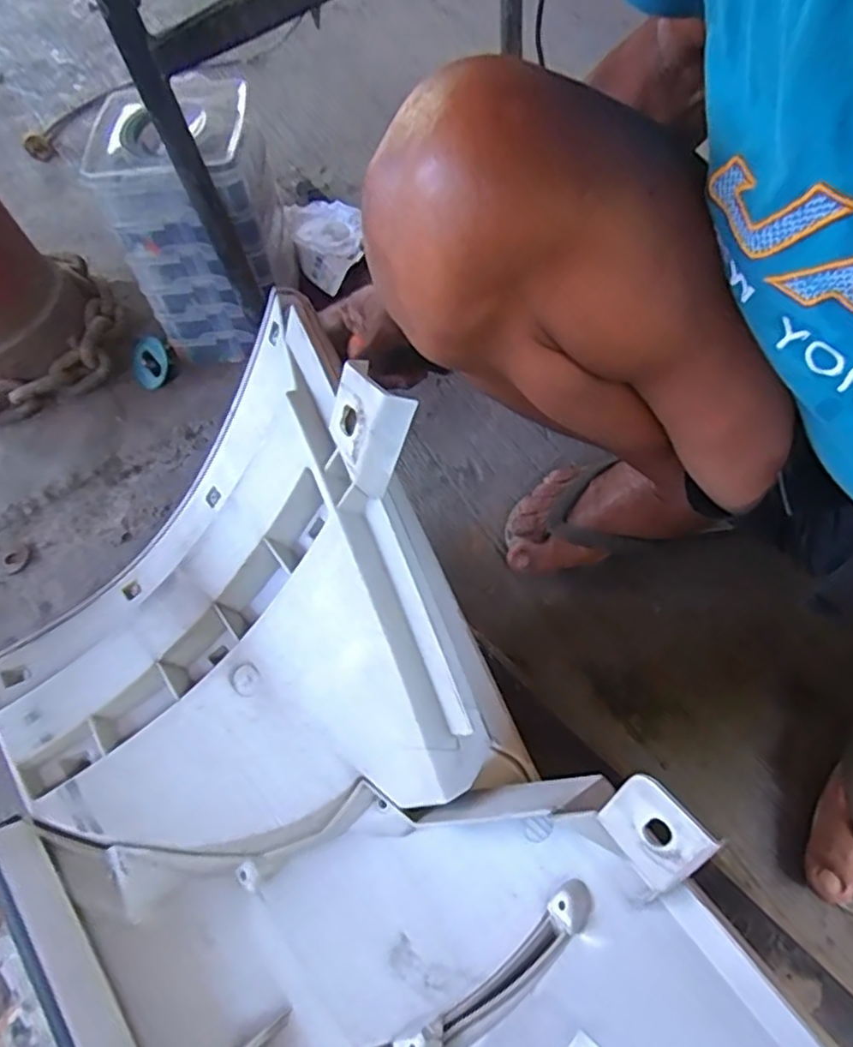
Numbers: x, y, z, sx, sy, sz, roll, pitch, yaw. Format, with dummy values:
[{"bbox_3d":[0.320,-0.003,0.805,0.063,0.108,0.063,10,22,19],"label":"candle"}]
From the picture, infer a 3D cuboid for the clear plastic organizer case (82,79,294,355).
[{"bbox_3d":[-0.235,-0.324,0.706,0.167,0.237,0.167,1,62,5],"label":"clear plastic organizer case"}]

